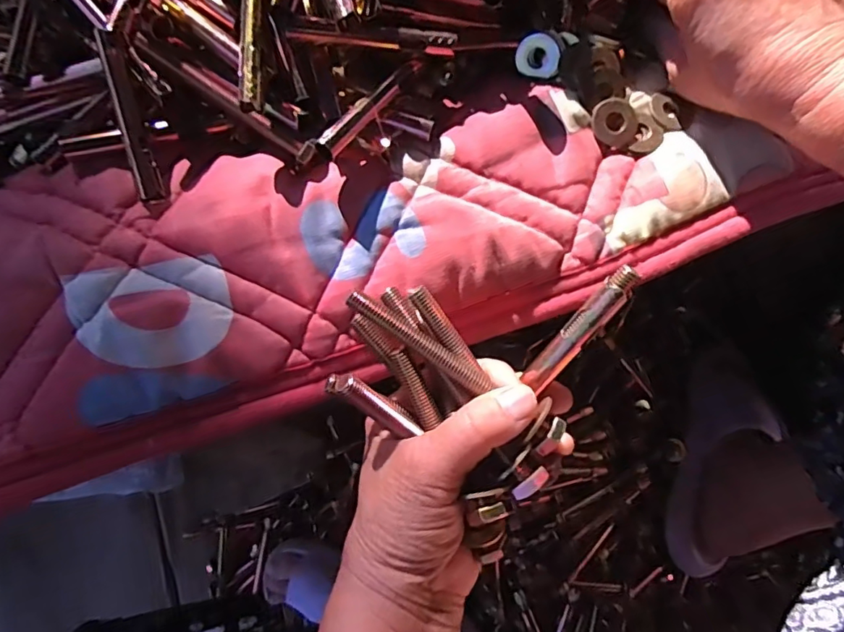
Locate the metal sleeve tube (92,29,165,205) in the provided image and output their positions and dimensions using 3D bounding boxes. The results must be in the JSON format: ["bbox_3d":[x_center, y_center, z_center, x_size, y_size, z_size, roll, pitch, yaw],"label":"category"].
[{"bbox_3d":[-0.142,-0.098,0.254,0.010,0.006,0.082,-15,93,-5],"label":"metal sleeve tube"}]

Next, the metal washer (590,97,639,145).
[{"bbox_3d":[0.104,-0.105,0.281,0.024,0.004,0.025,0,88,3],"label":"metal washer"}]

